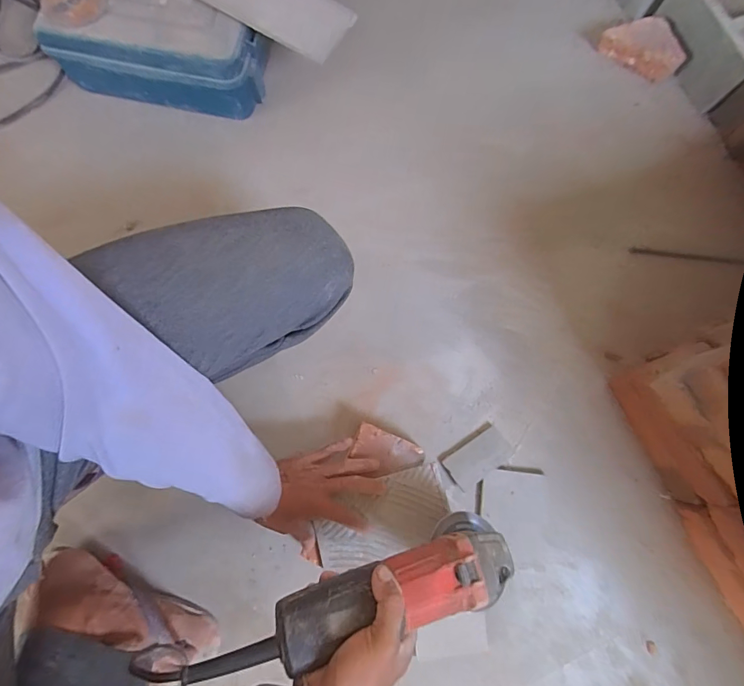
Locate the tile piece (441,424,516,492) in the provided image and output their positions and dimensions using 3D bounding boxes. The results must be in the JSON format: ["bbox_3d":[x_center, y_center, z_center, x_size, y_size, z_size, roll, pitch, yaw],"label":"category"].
[{"bbox_3d":[0.151,0.163,0.588,0.092,0.012,0.053,-33,79,-7],"label":"tile piece"}]

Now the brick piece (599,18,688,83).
[{"bbox_3d":[0.474,-0.523,0.723,0.142,0.057,0.065,28,79,6],"label":"brick piece"}]

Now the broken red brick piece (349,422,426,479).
[{"bbox_3d":[0.020,0.149,0.549,0.092,0.009,0.056,22,78,5],"label":"broken red brick piece"}]

